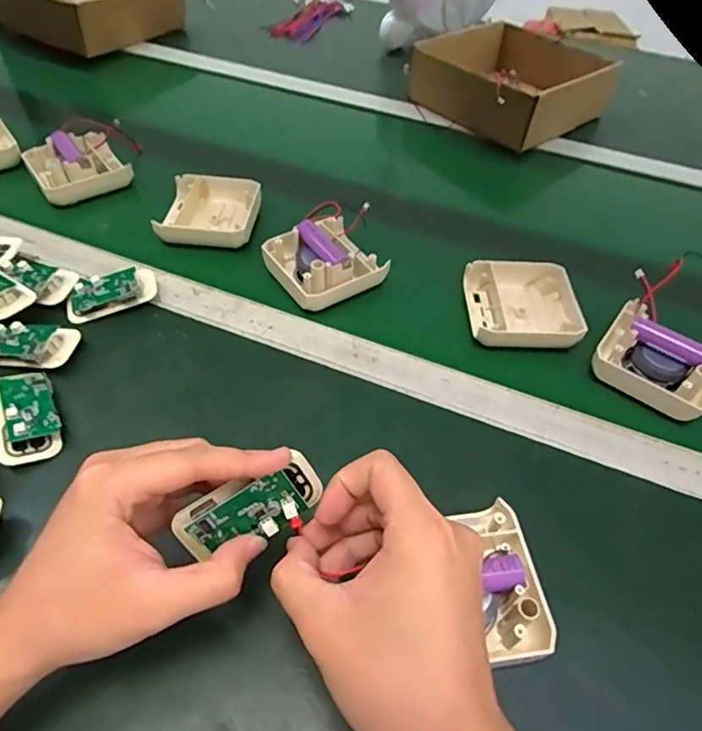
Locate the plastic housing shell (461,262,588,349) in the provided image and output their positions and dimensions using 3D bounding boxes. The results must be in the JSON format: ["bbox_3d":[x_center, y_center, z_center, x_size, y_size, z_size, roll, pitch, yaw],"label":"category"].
[{"bbox_3d":[0.153,-0.056,0.493,0.095,0.024,0.095,0,50,-3],"label":"plastic housing shell"}]

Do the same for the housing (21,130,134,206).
[{"bbox_3d":[-0.303,-0.218,0.604,0.097,0.045,0.084,-28,56,-23],"label":"housing"}]

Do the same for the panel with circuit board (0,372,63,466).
[{"bbox_3d":[-0.236,0.037,0.396,0.041,0.022,0.067,-19,54,-18],"label":"panel with circuit board"}]

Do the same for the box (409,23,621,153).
[{"bbox_3d":[0.216,-0.384,0.733,0.209,0.062,0.210,-33,59,-27],"label":"box"}]

